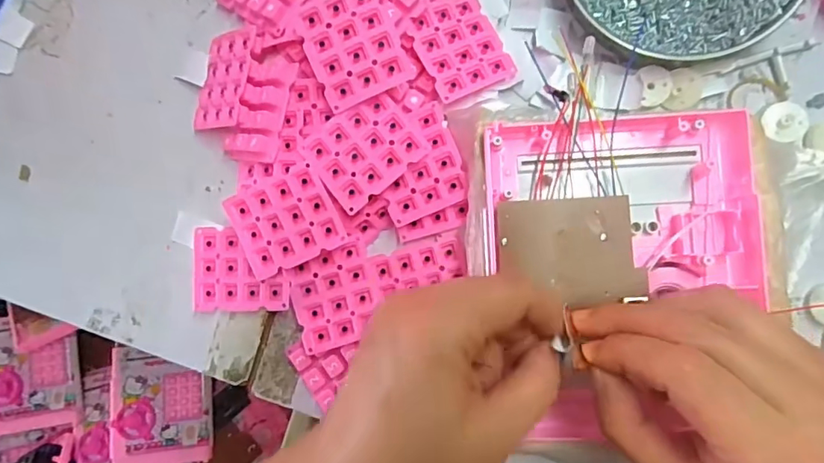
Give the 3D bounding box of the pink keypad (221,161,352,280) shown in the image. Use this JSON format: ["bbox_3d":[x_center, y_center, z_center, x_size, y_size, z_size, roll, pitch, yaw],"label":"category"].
[{"bbox_3d":[-0.072,-0.006,0.290,0.059,0.004,0.049,-23,96,12],"label":"pink keypad"}]

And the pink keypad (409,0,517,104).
[{"bbox_3d":[0.028,-0.109,0.302,0.050,0.008,0.058,-26,85,-12],"label":"pink keypad"}]

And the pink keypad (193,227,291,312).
[{"bbox_3d":[-0.102,0.023,0.309,0.059,0.011,0.050,-2,87,7],"label":"pink keypad"}]

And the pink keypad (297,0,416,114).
[{"bbox_3d":[-0.033,-0.103,0.282,0.050,0.006,0.059,-26,97,4],"label":"pink keypad"}]

